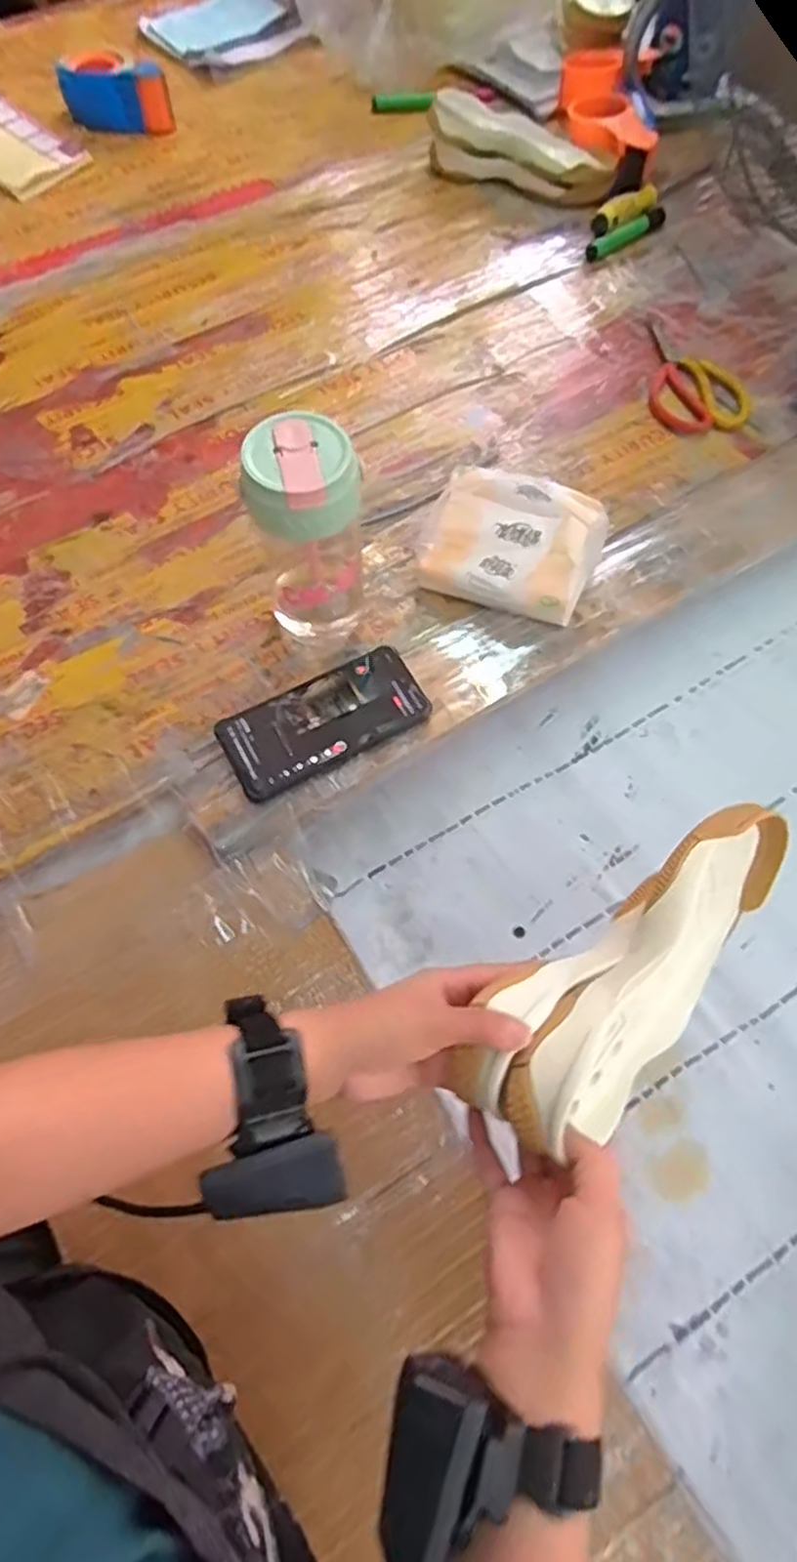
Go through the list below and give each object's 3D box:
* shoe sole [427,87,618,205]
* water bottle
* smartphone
[{"bbox_3d":[0.157,-0.796,0.914,0.234,0.070,0.069,26,69,11],"label":"shoe sole"},{"bbox_3d":[-0.072,-0.192,0.580,0.076,0.185,0.089,-12,67,-6],"label":"water bottle"},{"bbox_3d":[-0.061,-0.051,0.598,0.166,0.010,0.080,-28,71,-12],"label":"smartphone"}]

